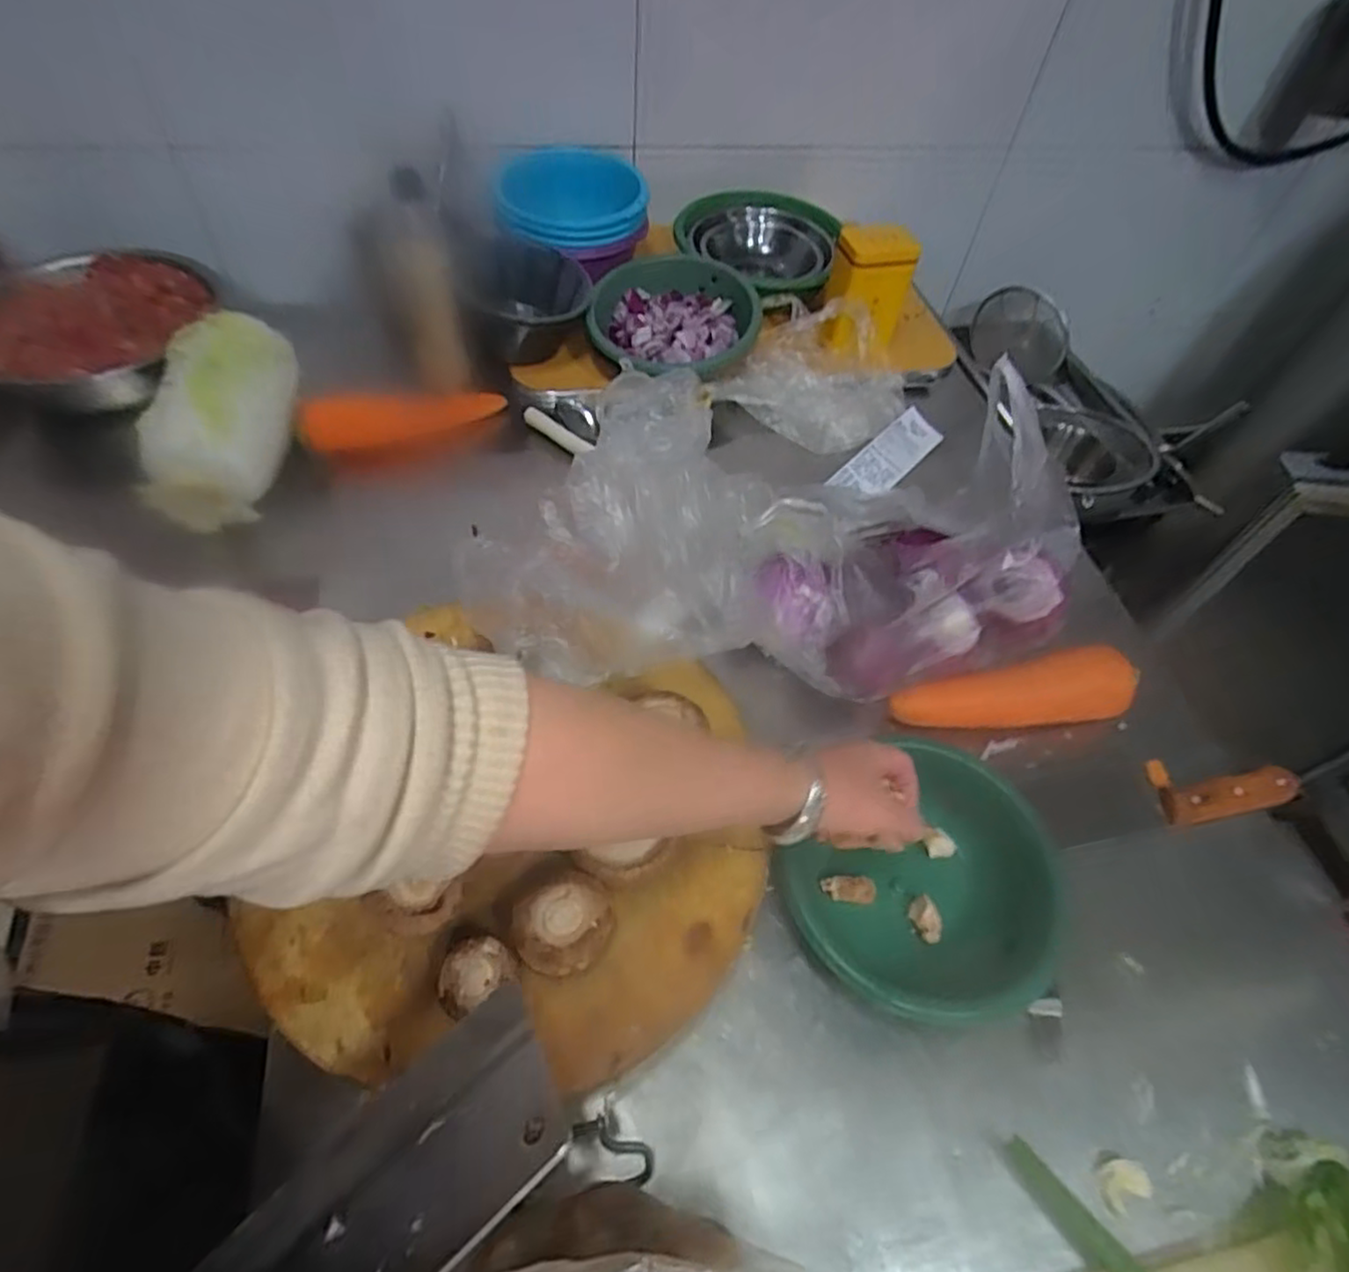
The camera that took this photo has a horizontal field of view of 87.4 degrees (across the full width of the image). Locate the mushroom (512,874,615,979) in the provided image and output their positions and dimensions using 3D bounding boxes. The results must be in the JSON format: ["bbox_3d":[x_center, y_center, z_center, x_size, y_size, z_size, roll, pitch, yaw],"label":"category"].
[{"bbox_3d":[-0.069,0.183,0.445,0.055,0.030,0.061,38,60,20],"label":"mushroom"}]

